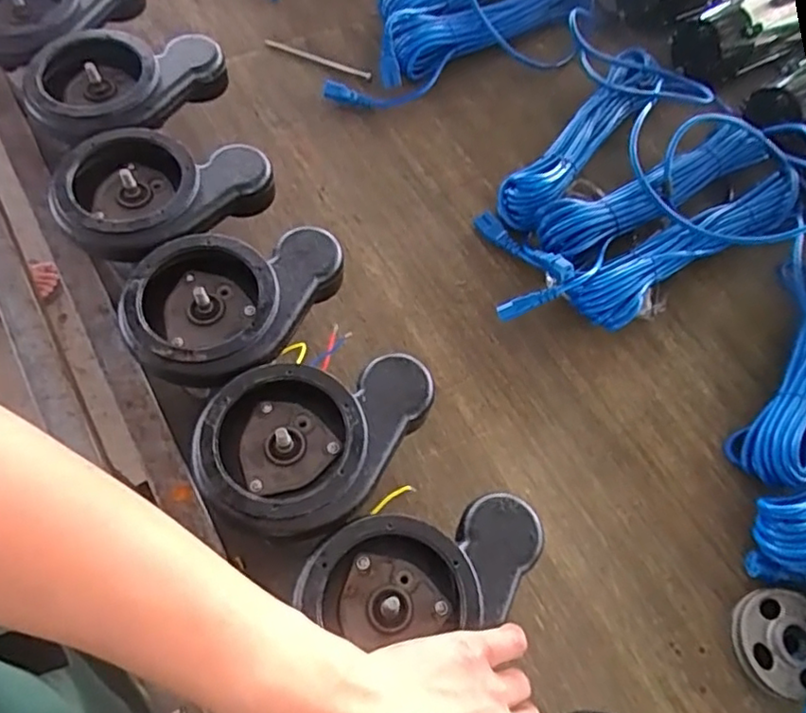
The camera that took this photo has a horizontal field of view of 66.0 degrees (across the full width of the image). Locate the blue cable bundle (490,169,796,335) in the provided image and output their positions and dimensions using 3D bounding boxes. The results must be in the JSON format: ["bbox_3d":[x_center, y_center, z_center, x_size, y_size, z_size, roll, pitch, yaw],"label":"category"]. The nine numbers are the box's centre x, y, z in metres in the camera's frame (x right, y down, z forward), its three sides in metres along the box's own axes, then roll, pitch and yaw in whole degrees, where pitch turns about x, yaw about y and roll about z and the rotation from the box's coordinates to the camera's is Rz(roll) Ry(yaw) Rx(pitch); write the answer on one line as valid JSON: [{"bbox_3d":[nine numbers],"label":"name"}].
[{"bbox_3d":[0.301,-0.112,0.701,0.421,0.049,0.083,-26,69,-19],"label":"blue cable bundle"}]

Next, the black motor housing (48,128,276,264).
[{"bbox_3d":[-0.202,-0.139,0.508,0.123,0.042,0.150,42,70,15],"label":"black motor housing"}]

